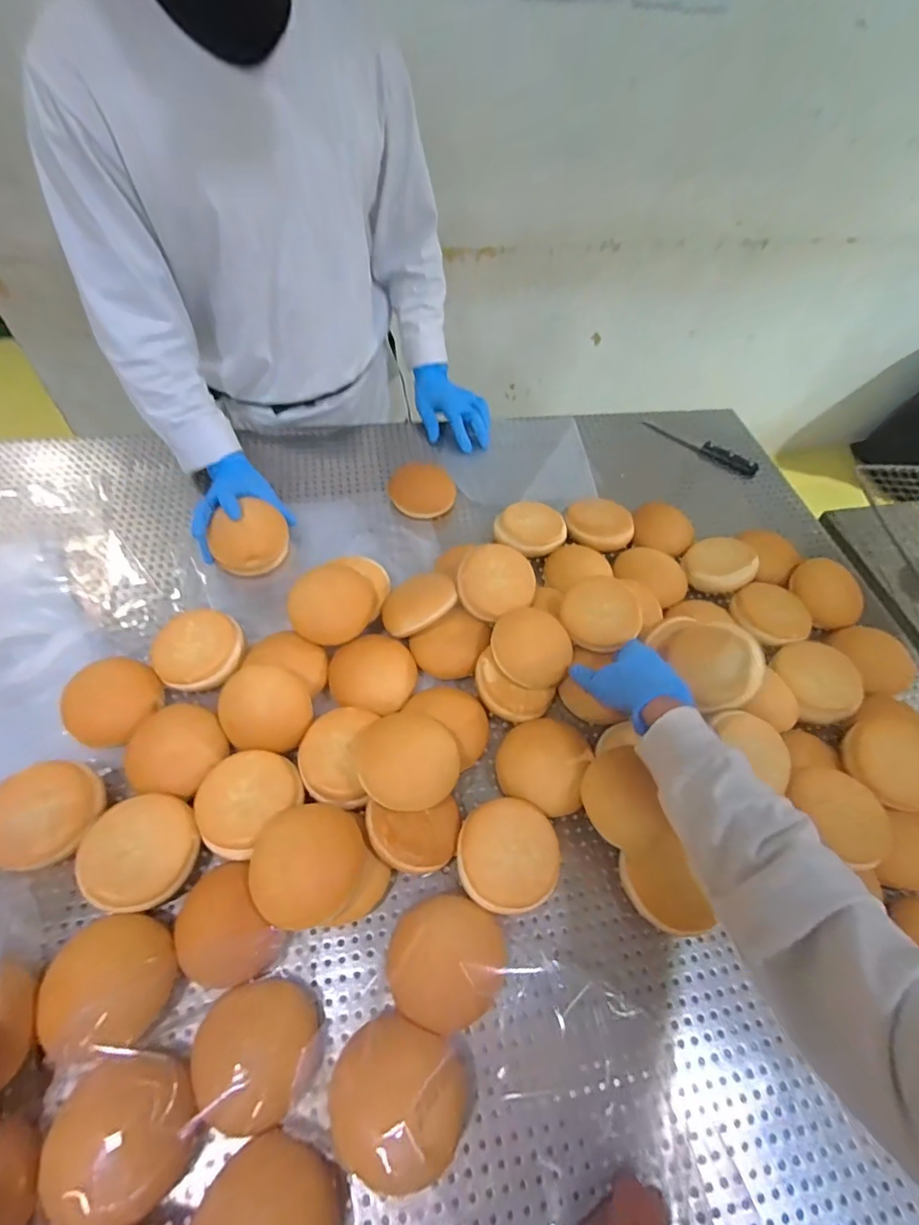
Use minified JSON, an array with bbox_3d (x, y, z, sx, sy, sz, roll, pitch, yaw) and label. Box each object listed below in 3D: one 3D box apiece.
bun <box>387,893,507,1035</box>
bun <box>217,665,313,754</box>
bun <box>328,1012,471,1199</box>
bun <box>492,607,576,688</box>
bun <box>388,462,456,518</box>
[{"bbox_3d":[-0.009,0.301,0.462,0.103,0.049,0.095,2,56,-3],"label":"bun"},{"bbox_3d":[-0.212,0.105,0.566,0.095,0.030,0.095,1,76,-2],"label":"bun"},{"bbox_3d":[-0.044,0.373,0.404,0.106,0.059,0.090,18,57,8],"label":"bun"},{"bbox_3d":[0.084,0.040,0.611,0.092,0.029,0.093,2,56,-3],"label":"bun"},{"bbox_3d":[-0.057,-0.189,0.807,0.091,0.024,0.099,2,56,-3],"label":"bun"}]

